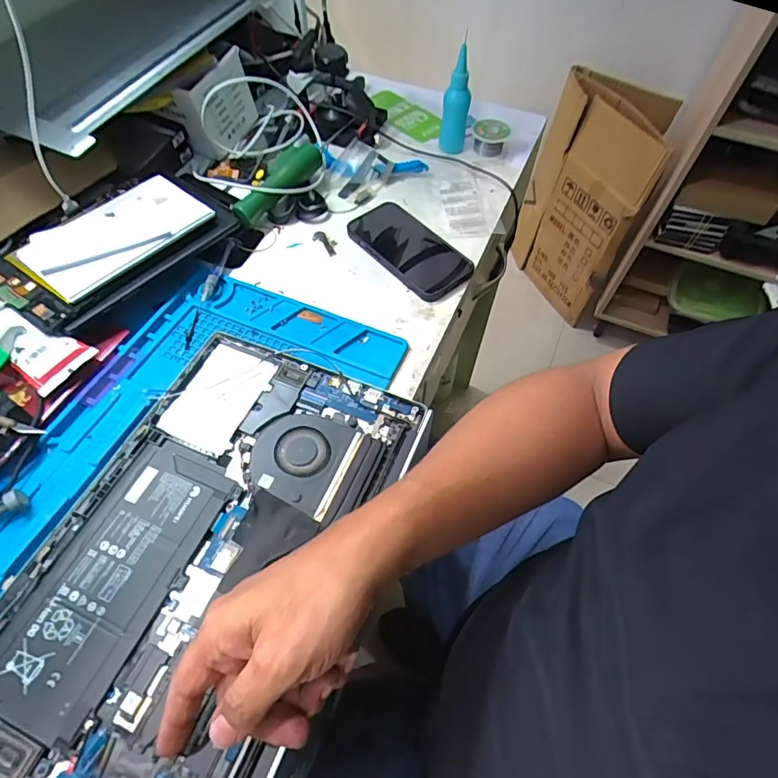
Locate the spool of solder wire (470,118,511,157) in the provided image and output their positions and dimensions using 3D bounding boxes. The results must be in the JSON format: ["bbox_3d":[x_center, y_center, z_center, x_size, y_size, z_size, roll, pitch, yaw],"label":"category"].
[{"bbox_3d":[0.131,-0.329,0.618,0.046,0.028,0.041,7,58,3],"label":"spool of solder wire"}]

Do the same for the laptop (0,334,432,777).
[{"bbox_3d":[-0.139,0.115,0.363,0.232,0.013,0.349,20,59,11],"label":"laptop"}]

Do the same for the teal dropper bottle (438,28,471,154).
[{"bbox_3d":[0.084,-0.357,0.584,0.033,0.127,0.030,10,58,5],"label":"teal dropper bottle"}]

